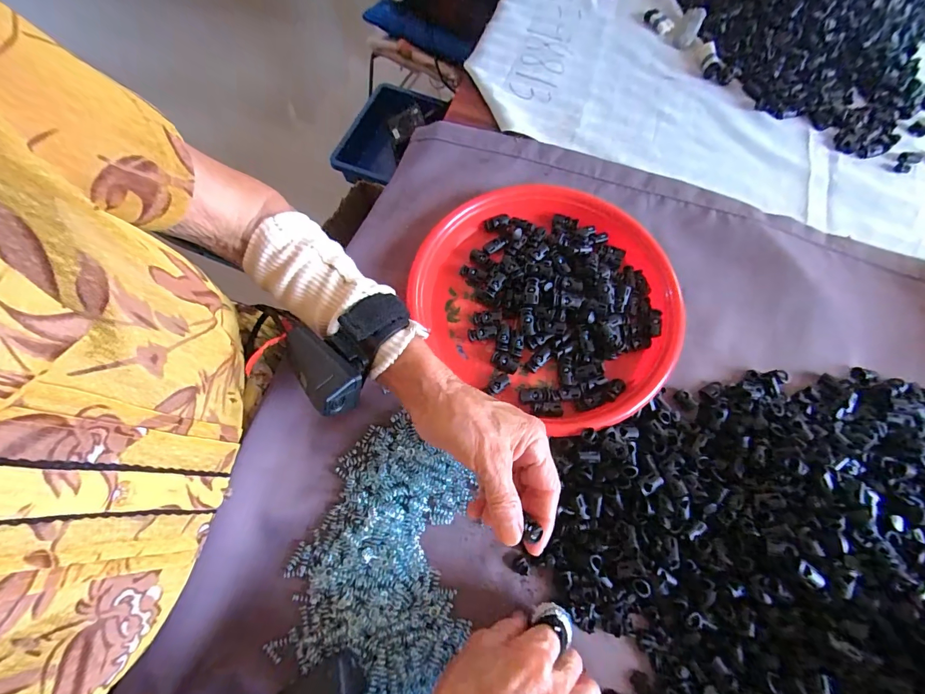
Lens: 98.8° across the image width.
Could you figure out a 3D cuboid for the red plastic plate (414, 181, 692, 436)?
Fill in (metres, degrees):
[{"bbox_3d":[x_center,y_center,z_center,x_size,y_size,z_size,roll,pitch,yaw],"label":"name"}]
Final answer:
[{"bbox_3d":[0.085,-0.054,0.390,0.249,0.026,0.225,34,74,11],"label":"red plastic plate"}]

